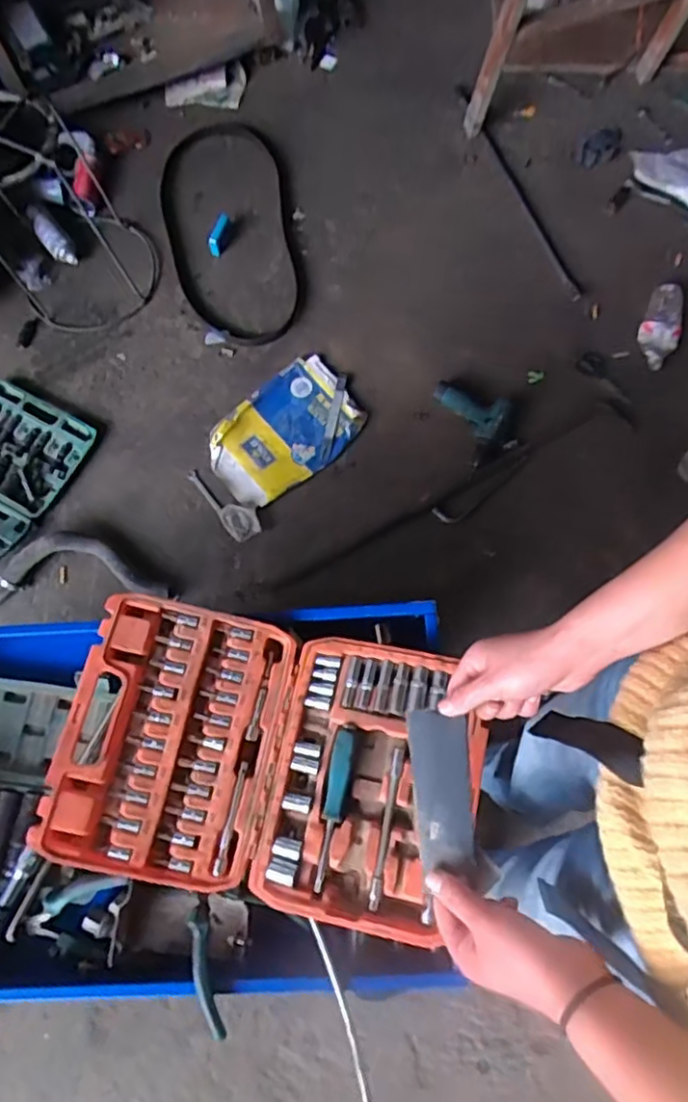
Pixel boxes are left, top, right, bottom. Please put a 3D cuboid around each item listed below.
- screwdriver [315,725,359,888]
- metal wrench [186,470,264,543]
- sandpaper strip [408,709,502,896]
[{"bbox_3d":[-0.008,0.236,0.606,0.020,0.021,0.144,10,73,3],"label":"screwdriver"},{"bbox_3d":[-0.255,-0.108,1.390,0.070,0.023,0.199,-39,76,-11],"label":"metal wrench"},{"bbox_3d":[0.083,0.199,0.530,0.054,0.022,0.135,-9,67,-3],"label":"sandpaper strip"}]

